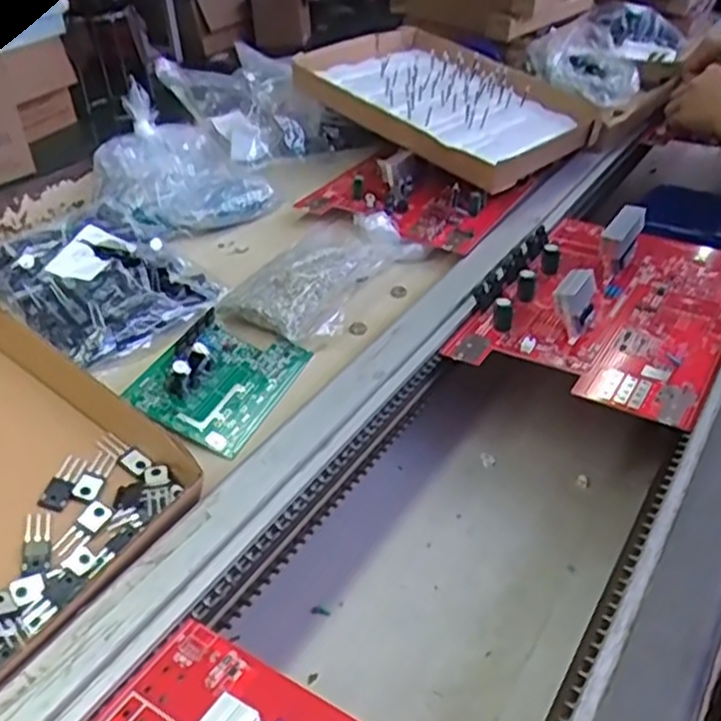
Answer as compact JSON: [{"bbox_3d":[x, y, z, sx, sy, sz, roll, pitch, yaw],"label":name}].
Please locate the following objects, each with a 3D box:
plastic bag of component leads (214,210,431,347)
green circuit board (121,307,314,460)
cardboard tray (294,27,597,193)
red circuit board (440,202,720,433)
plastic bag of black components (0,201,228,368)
[{"bbox_3d":[-0.029,-0.085,0.680,0.114,0.033,0.195,11,38,24],"label":"plastic bag of component leads"},{"bbox_3d":[-0.104,0.006,0.569,0.092,0.027,0.126,30,45,5],"label":"green circuit board"},{"bbox_3d":[0.105,-0.324,0.890,0.336,0.050,0.272,38,52,26],"label":"cardboard tray"},{"bbox_3d":[0.220,-0.064,0.643,0.198,0.042,0.277,16,41,30],"label":"red circuit board"},{"bbox_3d":[-0.231,-0.075,0.656,0.182,0.039,0.143,38,61,22],"label":"plastic bag of black components"}]

